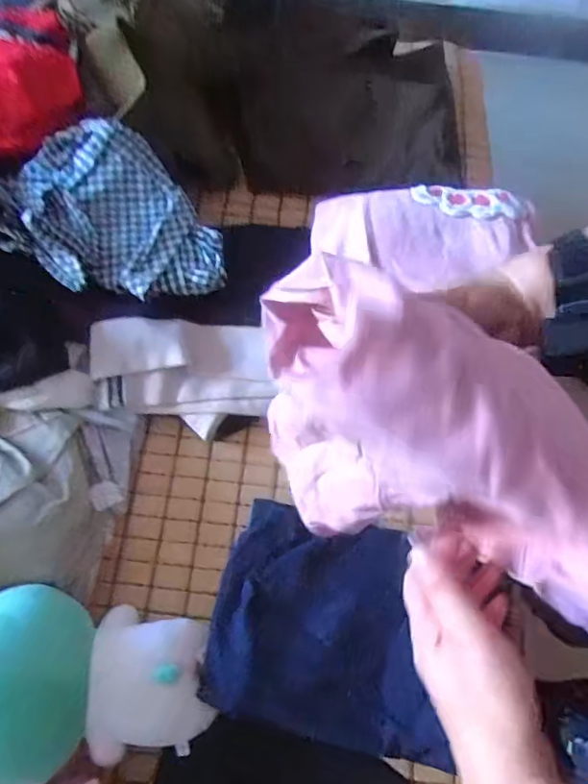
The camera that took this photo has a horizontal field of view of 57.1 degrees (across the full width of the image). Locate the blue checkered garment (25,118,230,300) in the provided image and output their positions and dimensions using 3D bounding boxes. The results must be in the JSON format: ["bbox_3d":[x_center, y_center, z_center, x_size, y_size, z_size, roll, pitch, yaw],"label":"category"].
[{"bbox_3d":[-0.203,-0.194,0.616,0.173,0.102,0.226,-28,68,-16],"label":"blue checkered garment"}]

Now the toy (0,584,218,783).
[{"bbox_3d":[-0.193,0.241,0.442,0.229,0.106,0.139,11,64,2],"label":"toy"}]

